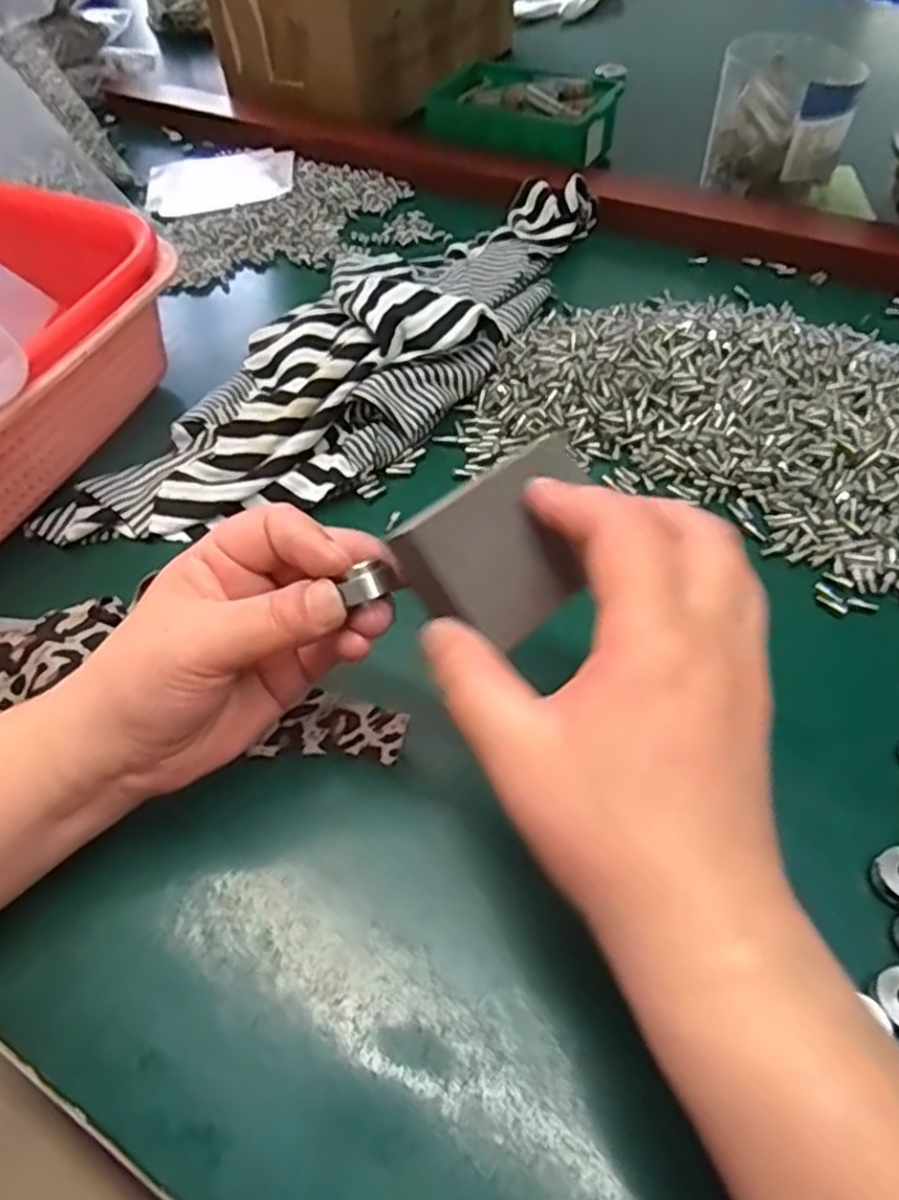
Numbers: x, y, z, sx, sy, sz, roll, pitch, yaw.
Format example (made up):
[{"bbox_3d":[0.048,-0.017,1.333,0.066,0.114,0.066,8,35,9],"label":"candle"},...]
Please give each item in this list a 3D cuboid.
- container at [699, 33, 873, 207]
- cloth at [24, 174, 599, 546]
[{"bbox_3d":[0.253,-0.368,0.574,0.097,0.084,0.104,11,56,11],"label":"container"},{"bbox_3d":[-0.050,-0.167,0.457,0.159,0.051,0.425,28,61,21],"label":"cloth"}]

